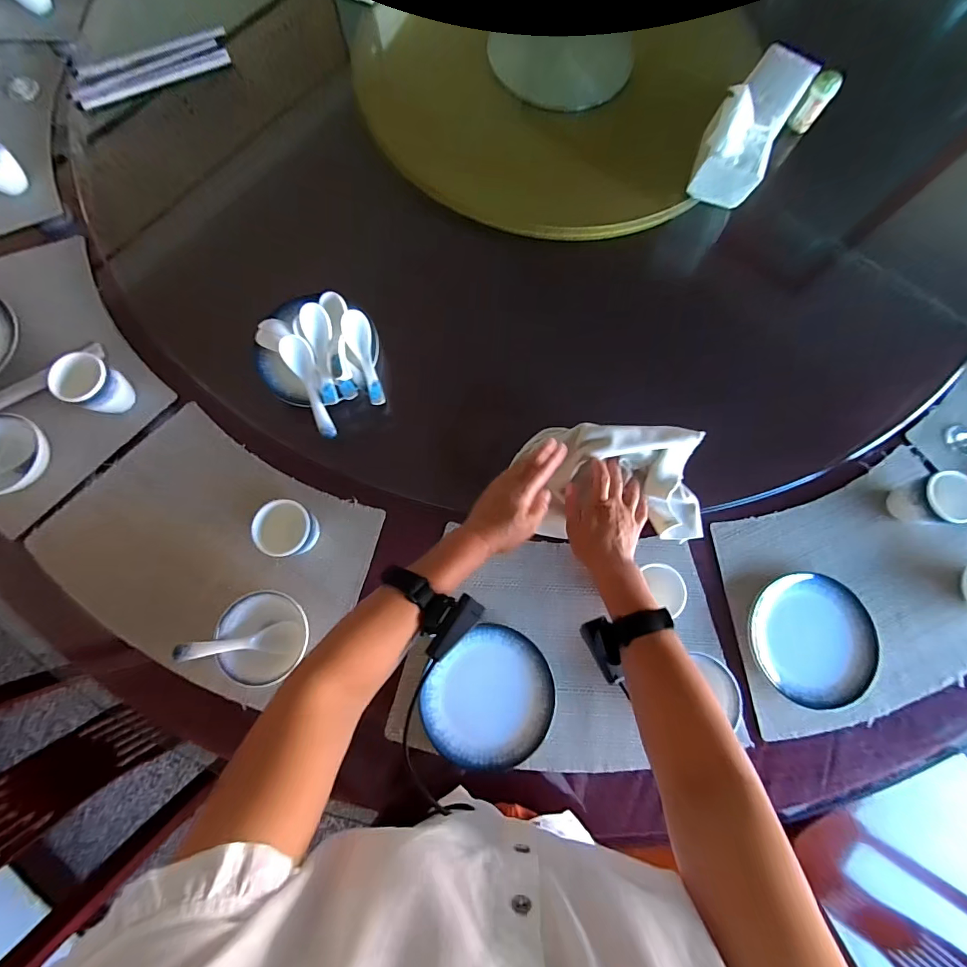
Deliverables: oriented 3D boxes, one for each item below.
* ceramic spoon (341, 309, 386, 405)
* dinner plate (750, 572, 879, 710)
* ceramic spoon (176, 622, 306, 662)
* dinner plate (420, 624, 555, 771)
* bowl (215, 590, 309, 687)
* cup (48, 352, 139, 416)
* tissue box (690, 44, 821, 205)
[{"bbox_3d":[-0.172,-0.185,0.616,0.039,0.022,0.145,-17,79,-6],"label":"ceramic spoon"},{"bbox_3d":[0.459,0.216,0.580,0.170,0.024,0.168,1,82,-4],"label":"dinner plate"},{"bbox_3d":[-0.303,0.204,0.535,0.147,0.031,0.040,-7,78,-4],"label":"ceramic spoon"},{"bbox_3d":[0.012,0.286,0.563,0.167,0.014,0.157,0,77,-2],"label":"dinner plate"},{"bbox_3d":[-0.283,0.199,0.551,0.114,0.046,0.106,0,77,-2],"label":"bowl"},{"bbox_3d":[-0.551,-0.136,0.605,0.058,0.078,0.068,25,78,3],"label":"cup"},{"bbox_3d":[0.440,-0.592,0.687,0.102,0.098,0.269,30,78,4],"label":"tissue box"}]

